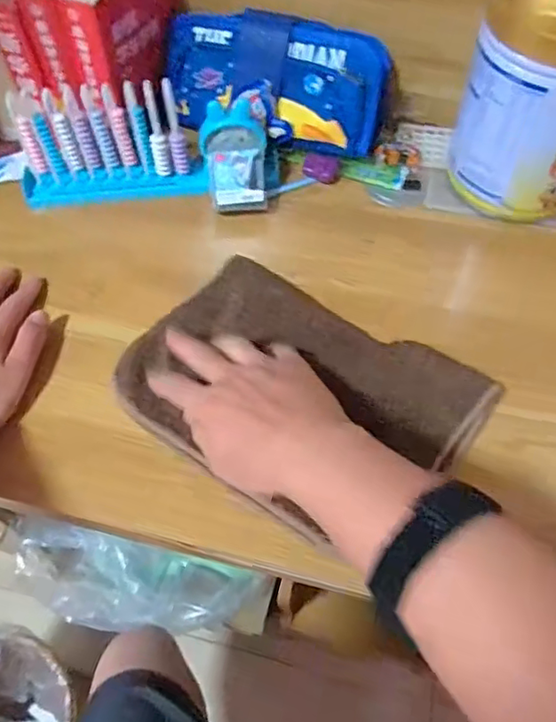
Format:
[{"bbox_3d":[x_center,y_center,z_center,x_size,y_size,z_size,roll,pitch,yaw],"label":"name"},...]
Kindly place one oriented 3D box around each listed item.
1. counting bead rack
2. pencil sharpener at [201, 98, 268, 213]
[{"bbox_3d":[-0.155,-0.195,0.522,0.163,0.095,0.041,0,57,2],"label":"counting bead rack"},{"bbox_3d":[-0.038,-0.184,0.519,0.055,0.059,0.074,-8,57,-3],"label":"pencil sharpener"}]

